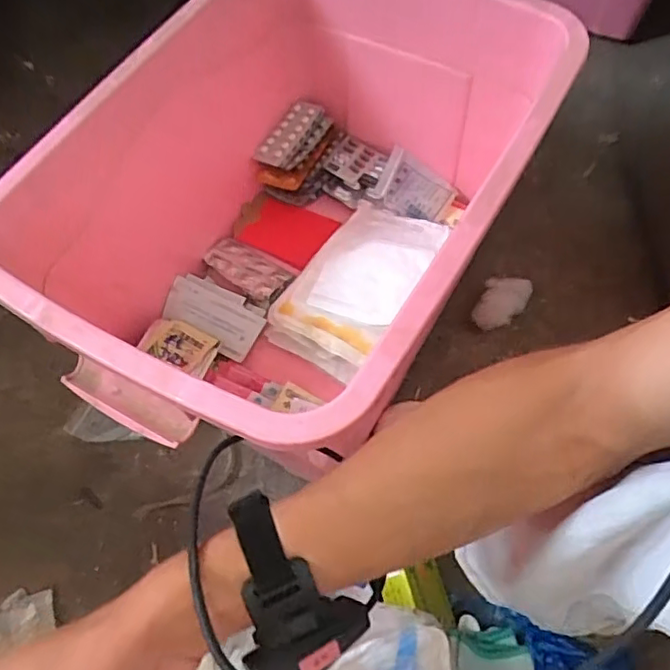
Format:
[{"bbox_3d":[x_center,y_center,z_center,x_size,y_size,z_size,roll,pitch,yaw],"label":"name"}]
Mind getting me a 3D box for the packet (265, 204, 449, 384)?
[{"bbox_3d":[0.029,-0.058,0.654,0.128,0.043,0.206,28,66,13],"label":"packet"}]

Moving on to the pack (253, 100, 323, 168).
[{"bbox_3d":[-0.053,-0.234,0.706,0.037,0.007,0.099,34,73,-6],"label":"pack"}]

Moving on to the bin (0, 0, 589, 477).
[{"bbox_3d":[-0.034,-0.107,0.593,0.342,0.301,0.491,27,66,13],"label":"bin"}]

